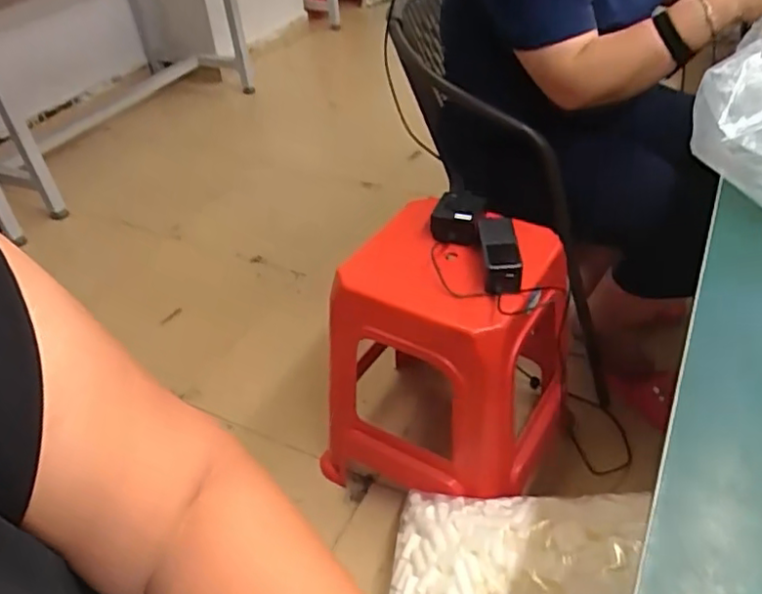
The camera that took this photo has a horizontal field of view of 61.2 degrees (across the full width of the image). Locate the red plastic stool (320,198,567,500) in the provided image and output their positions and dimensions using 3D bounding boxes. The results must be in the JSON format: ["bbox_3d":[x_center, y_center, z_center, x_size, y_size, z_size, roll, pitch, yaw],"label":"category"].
[{"bbox_3d":[0.119,0.084,1.147,0.367,0.394,0.375,18,45,25],"label":"red plastic stool"}]

